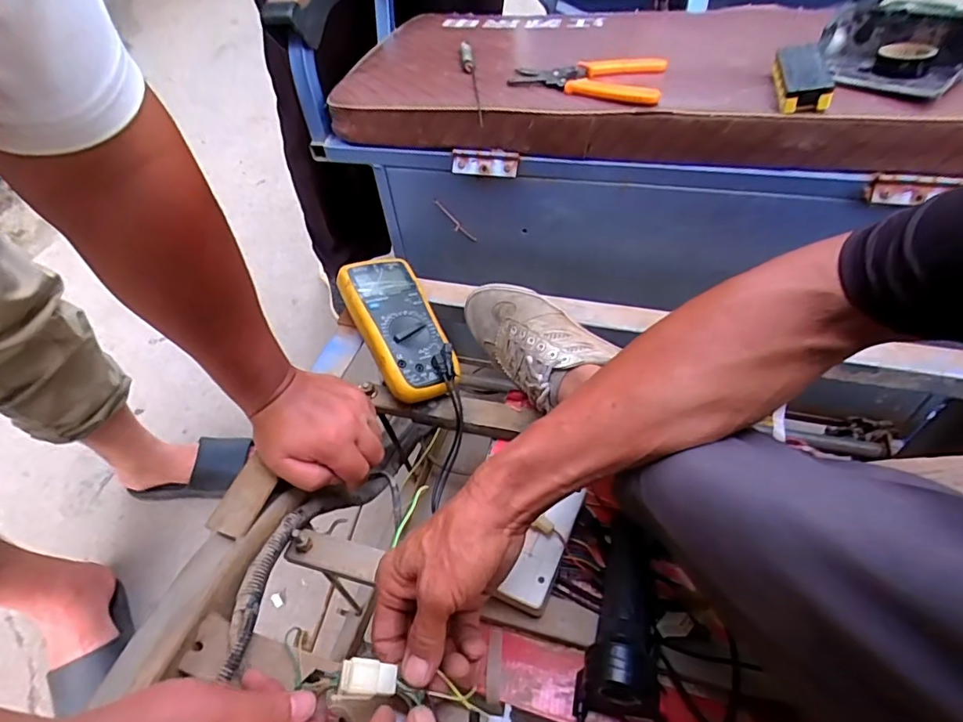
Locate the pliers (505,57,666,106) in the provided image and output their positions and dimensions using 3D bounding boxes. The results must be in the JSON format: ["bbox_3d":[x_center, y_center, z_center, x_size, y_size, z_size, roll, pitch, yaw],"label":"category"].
[{"bbox_3d":[0.106,-0.289,0.524,0.148,0.018,0.094,13,52,11],"label":"pliers"}]

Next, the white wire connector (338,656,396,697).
[{"bbox_3d":[-0.074,0.203,0.331,0.035,0.014,0.021,13,61,-18],"label":"white wire connector"}]

